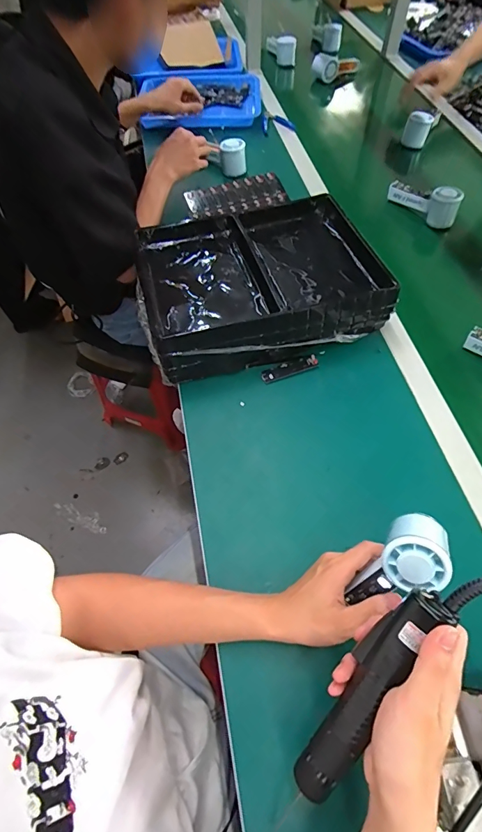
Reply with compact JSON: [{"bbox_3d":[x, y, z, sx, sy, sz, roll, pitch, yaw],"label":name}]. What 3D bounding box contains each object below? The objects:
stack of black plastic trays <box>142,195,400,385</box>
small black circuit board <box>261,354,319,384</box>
[{"bbox_3d":[0.025,-0.245,0.684,0.380,0.090,0.318,-15,60,-6],"label":"stack of black plastic trays"},{"bbox_3d":[0.078,-0.076,0.633,0.093,0.008,0.026,-19,61,-9],"label":"small black circuit board"}]

